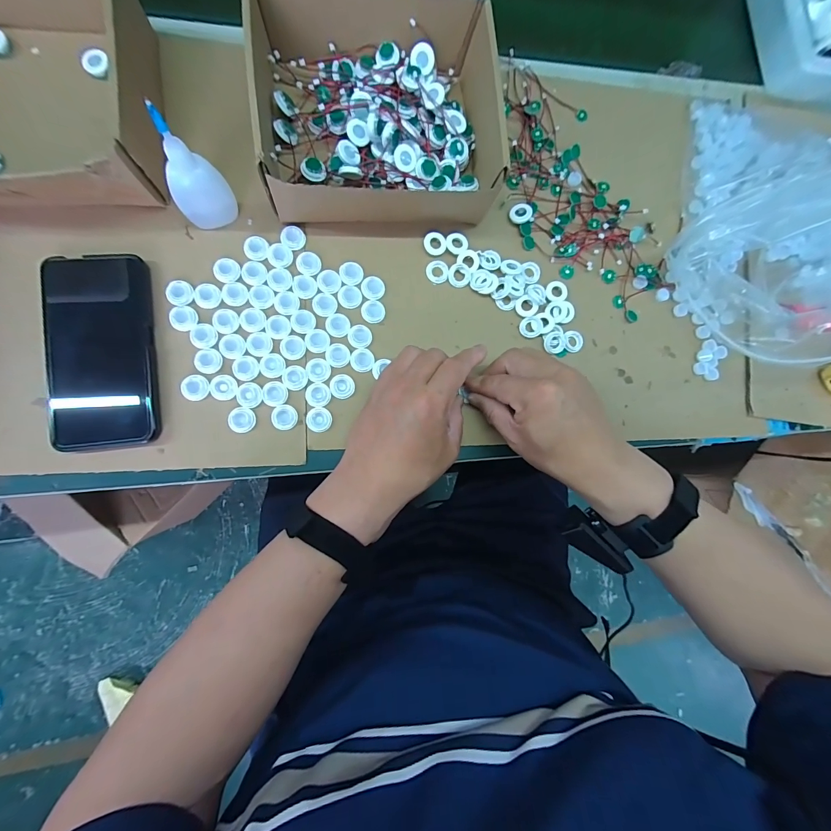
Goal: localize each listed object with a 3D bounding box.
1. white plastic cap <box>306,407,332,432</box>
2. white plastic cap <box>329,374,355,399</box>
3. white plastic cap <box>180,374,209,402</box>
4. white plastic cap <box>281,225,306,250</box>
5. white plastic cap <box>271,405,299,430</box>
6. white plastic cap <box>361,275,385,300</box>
[{"bbox_3d":[-0.090,0.004,0.331,0.023,0.004,0.022,1,87,-9],"label":"white plastic cap"},{"bbox_3d":[-0.069,-0.027,0.336,0.022,0.004,0.022,1,87,-9],"label":"white plastic cap"},{"bbox_3d":[-0.195,-0.025,0.314,0.022,0.004,0.023,1,87,-9],"label":"white plastic cap"},{"bbox_3d":[-0.117,-0.171,0.339,0.024,0.004,0.022,1,87,-9],"label":"white plastic cap"},{"bbox_3d":[-0.120,0.002,0.325,0.023,0.004,0.023,1,87,-9],"label":"white plastic cap"},{"bbox_3d":[-0.041,-0.125,0.348,0.023,0.004,0.024,1,87,-9],"label":"white plastic cap"}]

